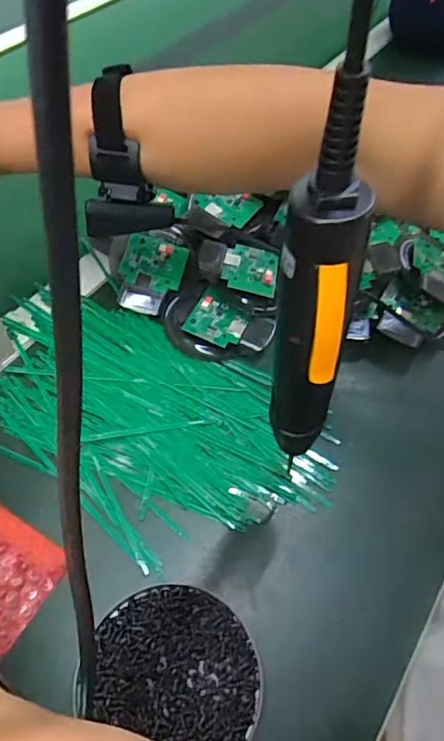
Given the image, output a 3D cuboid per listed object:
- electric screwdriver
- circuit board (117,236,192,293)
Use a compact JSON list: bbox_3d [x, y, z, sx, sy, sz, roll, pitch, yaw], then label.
[{"bbox_3d":[0.039,-0.019,0.227,0.028,0.204,0.034,12,56,4],"label":"electric screwdriver"},{"bbox_3d":[-0.068,-0.106,0.514,0.061,0.009,0.051,14,83,-5],"label":"circuit board"}]

